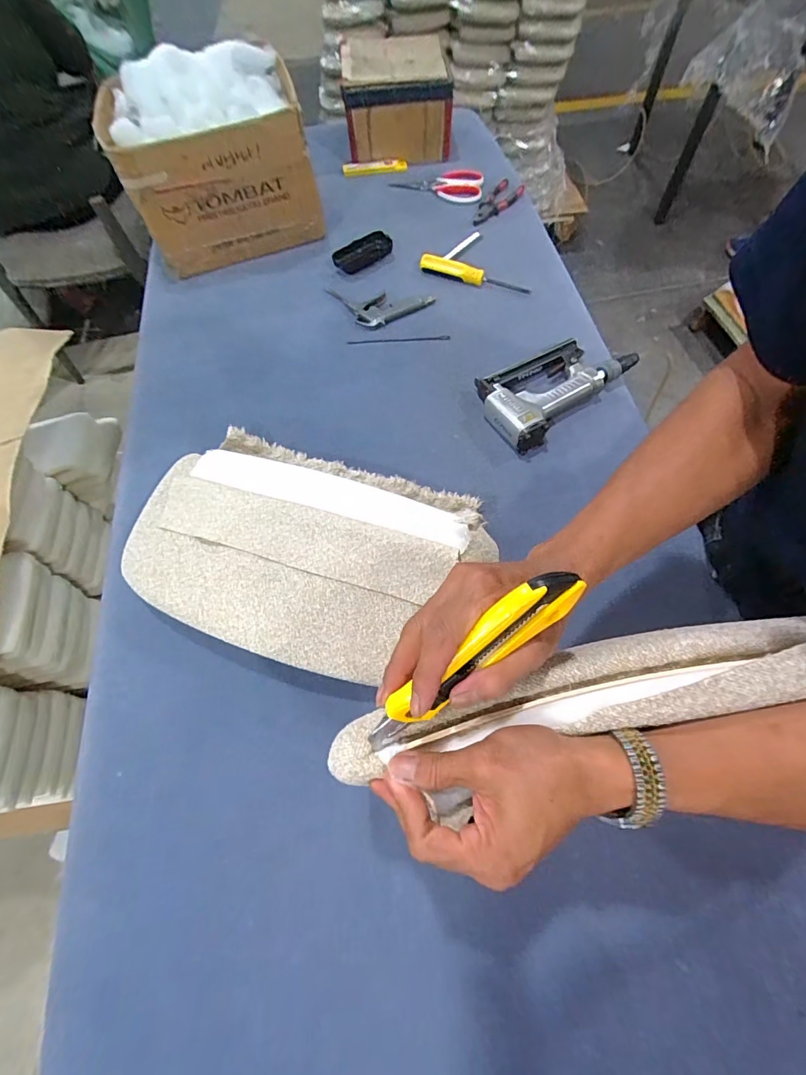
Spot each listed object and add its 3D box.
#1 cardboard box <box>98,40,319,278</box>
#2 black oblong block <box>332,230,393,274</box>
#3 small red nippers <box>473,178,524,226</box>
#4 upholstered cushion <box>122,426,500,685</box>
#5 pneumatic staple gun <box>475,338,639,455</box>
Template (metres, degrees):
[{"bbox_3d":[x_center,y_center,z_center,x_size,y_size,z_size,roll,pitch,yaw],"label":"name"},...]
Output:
[{"bbox_3d":[-0.317,-0.635,0.745,0.298,0.228,0.218,-17,65,-5],"label":"cardboard box"},{"bbox_3d":[-0.069,-0.516,0.778,0.112,0.025,0.056,-27,67,-9],"label":"black oblong block"},{"bbox_3d":[0.180,-0.638,0.821,0.056,0.012,0.151,29,70,15],"label":"small red nippers"},{"bbox_3d":[-0.121,0.005,0.516,0.426,0.085,0.270,18,67,11],"label":"upholstered cushion"},{"bbox_3d":[0.222,-0.234,0.630,0.250,0.046,0.126,-36,68,-13],"label":"pneumatic staple gun"}]

